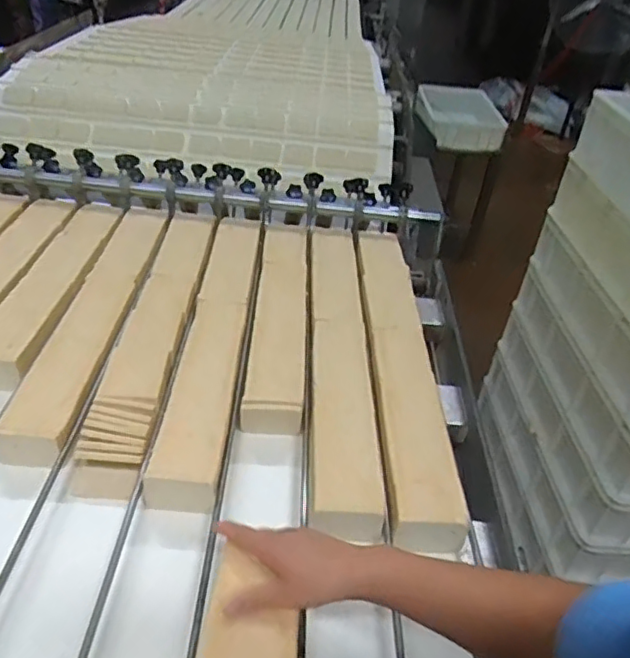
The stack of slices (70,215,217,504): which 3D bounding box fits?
[{"bbox_3d":[-0.232,-0.012,0.892,0.081,0.055,0.605,5,37,-2],"label":"stack of slices"}]

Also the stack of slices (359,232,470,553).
[{"bbox_3d":[0.125,0.030,0.851,0.094,0.049,0.603,4,37,-4],"label":"stack of slices"}]

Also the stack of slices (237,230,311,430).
[{"bbox_3d":[-0.051,-0.014,0.915,0.081,0.079,0.499,5,37,-3],"label":"stack of slices"}]

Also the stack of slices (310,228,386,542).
[{"bbox_3d":[0.034,0.010,0.881,0.080,0.065,0.648,4,37,-4],"label":"stack of slices"}]

